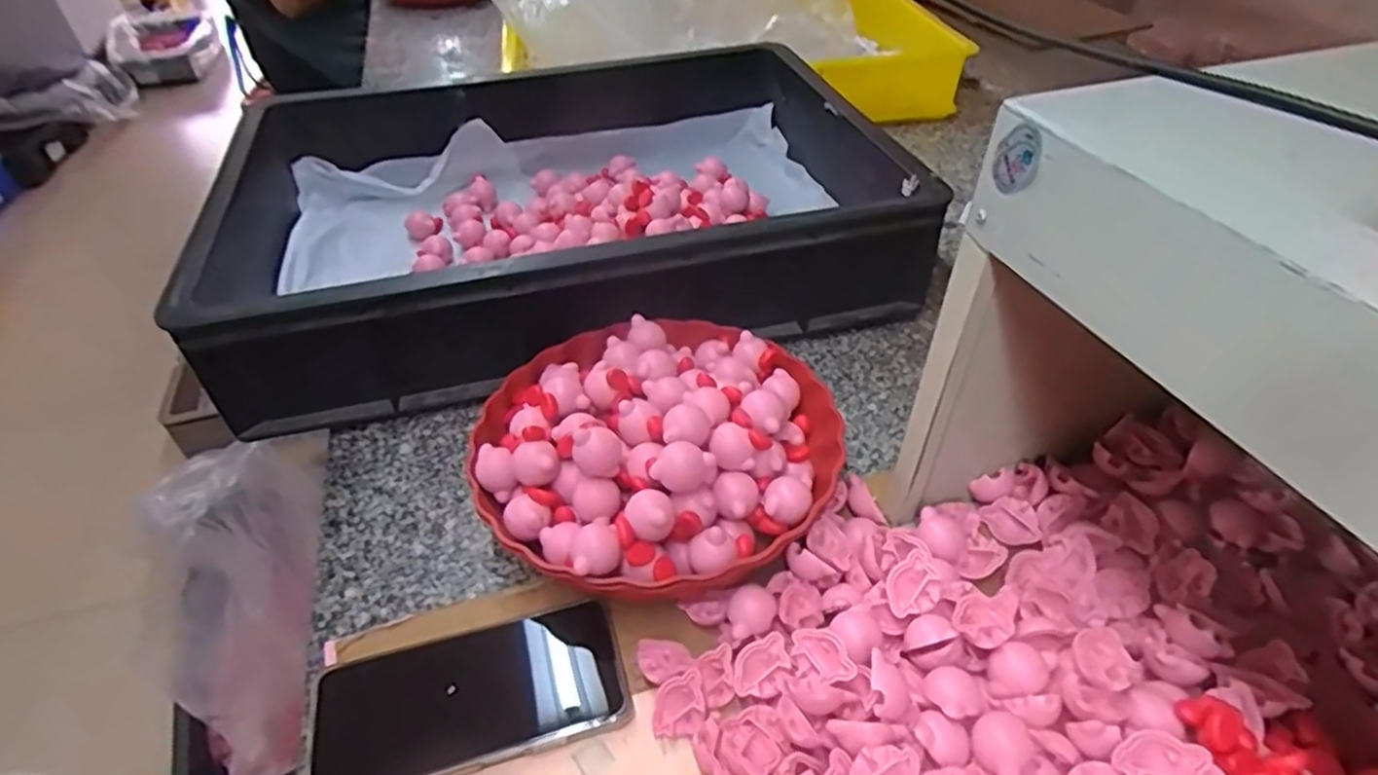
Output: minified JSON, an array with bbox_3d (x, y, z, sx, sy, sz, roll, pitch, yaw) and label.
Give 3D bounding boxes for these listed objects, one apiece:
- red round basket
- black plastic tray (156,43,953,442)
[{"bbox_3d":[-0.020,0.034,0.483,0.234,0.080,0.225,-2,42,2],"label":"red round basket"},{"bbox_3d":[-0.123,-0.180,0.703,0.582,0.130,0.444,-14,43,-12],"label":"black plastic tray"}]

